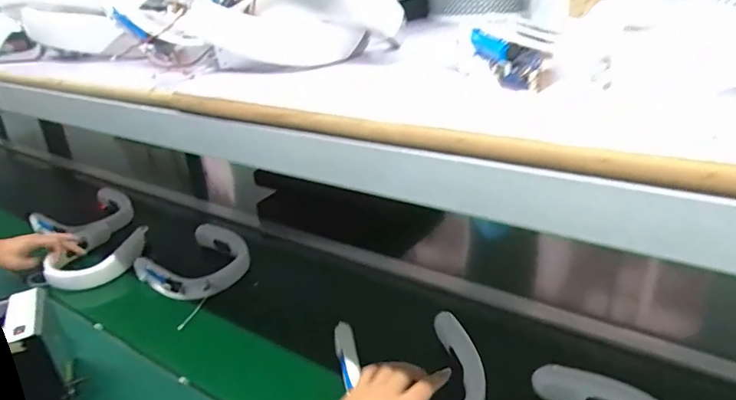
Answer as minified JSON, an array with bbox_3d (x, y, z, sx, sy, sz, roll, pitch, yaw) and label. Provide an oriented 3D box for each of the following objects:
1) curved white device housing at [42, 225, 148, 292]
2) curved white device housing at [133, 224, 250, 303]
[{"bbox_3d":[-0.561,0.124,1.015,0.200,0.052,0.102,-19,35,-25],"label":"curved white device housing"},{"bbox_3d":[-0.345,0.130,1.000,0.190,0.059,0.174,15,36,28],"label":"curved white device housing"}]

